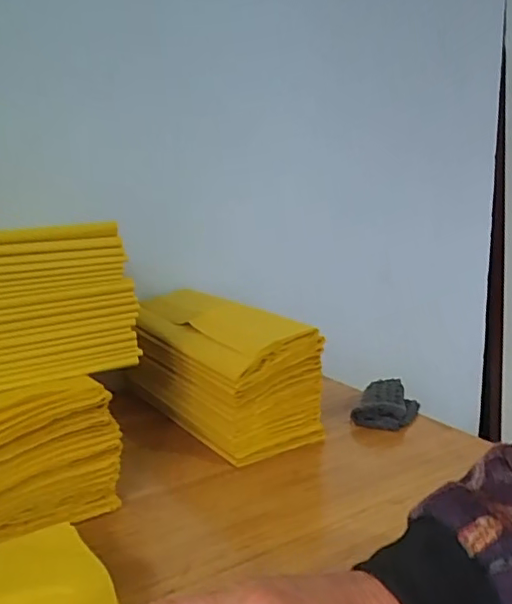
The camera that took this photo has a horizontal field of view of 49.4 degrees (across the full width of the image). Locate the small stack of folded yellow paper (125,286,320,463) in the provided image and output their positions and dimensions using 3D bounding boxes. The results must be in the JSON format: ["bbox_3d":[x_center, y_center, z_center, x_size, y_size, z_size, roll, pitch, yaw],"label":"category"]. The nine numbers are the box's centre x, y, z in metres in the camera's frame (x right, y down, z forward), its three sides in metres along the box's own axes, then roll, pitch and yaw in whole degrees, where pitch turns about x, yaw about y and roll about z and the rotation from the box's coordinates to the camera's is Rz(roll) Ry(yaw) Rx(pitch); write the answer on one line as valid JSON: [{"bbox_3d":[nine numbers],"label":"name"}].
[{"bbox_3d":[-0.056,0.078,0.729,0.132,0.147,0.313,-8,13,-37],"label":"small stack of folded yellow paper"}]

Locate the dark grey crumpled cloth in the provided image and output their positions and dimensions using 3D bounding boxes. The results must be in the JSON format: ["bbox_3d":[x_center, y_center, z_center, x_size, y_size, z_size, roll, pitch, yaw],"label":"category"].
[{"bbox_3d":[0.172,0.134,0.730,0.072,0.034,0.107,4,12,24],"label":"dark grey crumpled cloth"}]

